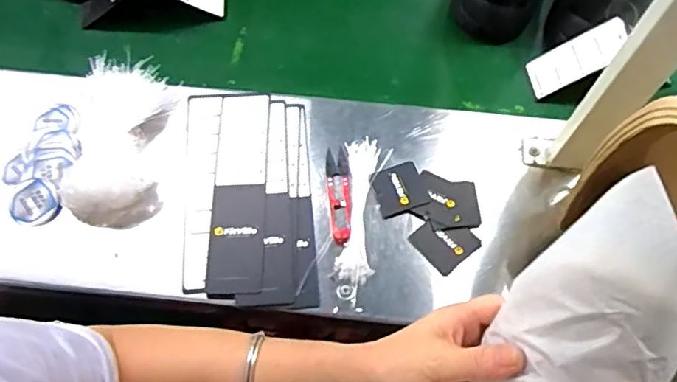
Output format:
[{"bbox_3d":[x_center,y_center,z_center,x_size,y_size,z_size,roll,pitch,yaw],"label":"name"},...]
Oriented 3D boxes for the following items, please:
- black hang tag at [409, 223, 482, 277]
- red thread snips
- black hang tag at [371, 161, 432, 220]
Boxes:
[{"bbox_3d":[0.102,0.049,0.543,0.049,0.004,0.051,-39,74,-7],"label":"black hang tag"},{"bbox_3d":[0.000,0.003,0.563,0.024,0.009,0.104,-1,67,-3],"label":"red thread snips"},{"bbox_3d":[0.061,-0.002,0.566,0.050,0.006,0.050,-17,69,-9],"label":"black hang tag"}]

